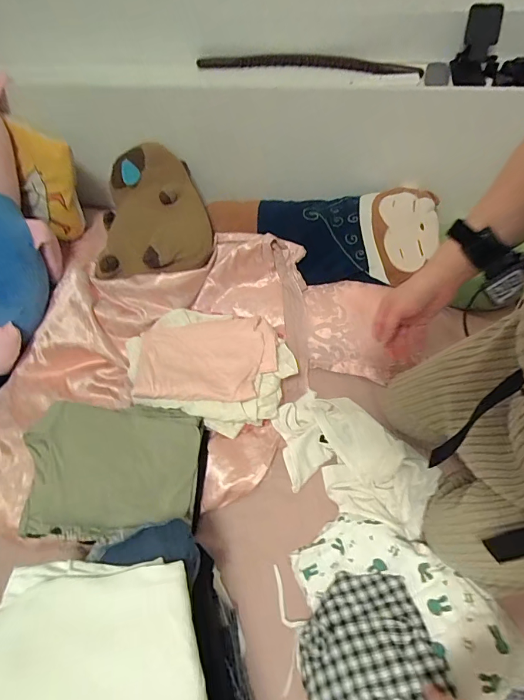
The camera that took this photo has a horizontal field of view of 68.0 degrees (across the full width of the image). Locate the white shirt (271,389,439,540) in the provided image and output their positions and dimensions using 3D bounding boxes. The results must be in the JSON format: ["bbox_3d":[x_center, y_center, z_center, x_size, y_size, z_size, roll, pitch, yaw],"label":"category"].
[{"bbox_3d":[0.165,0.209,0.741,0.320,0.061,0.194,39,67,23],"label":"white shirt"}]

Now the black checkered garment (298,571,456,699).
[{"bbox_3d":[0.160,0.477,0.549,0.191,0.082,0.273,-12,58,-5],"label":"black checkered garment"}]

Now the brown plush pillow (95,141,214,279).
[{"bbox_3d":[-0.255,-0.305,0.893,0.258,0.154,0.335,-9,58,-3],"label":"brown plush pillow"}]

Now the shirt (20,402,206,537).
[{"bbox_3d":[-0.264,0.191,0.687,0.301,0.072,0.226,-3,58,1],"label":"shirt"}]

